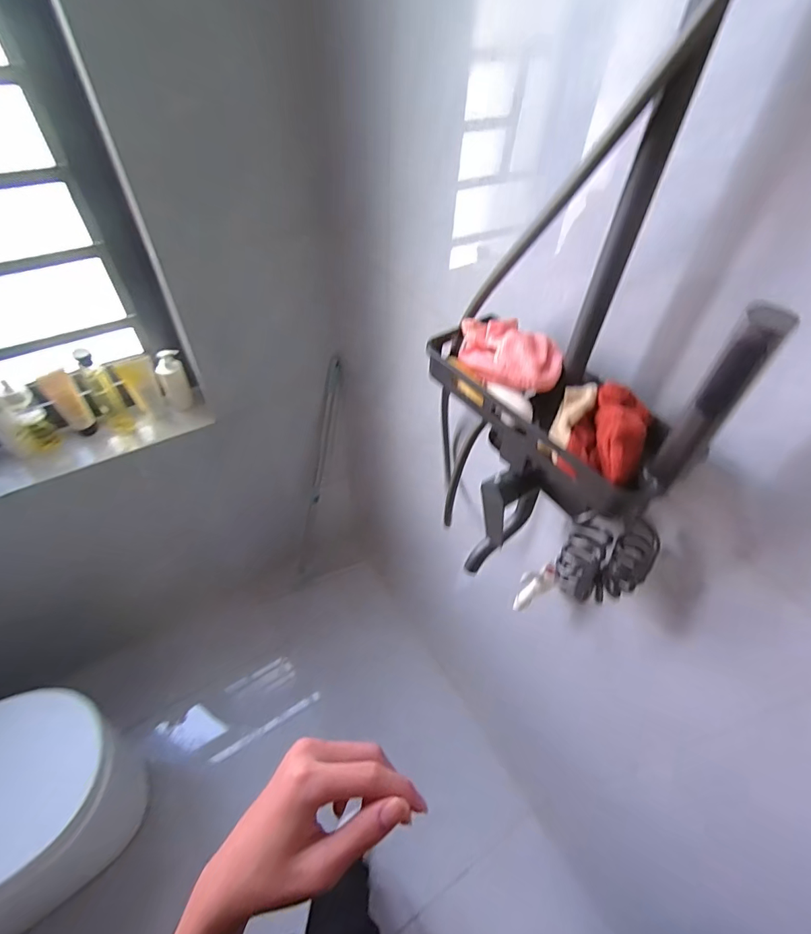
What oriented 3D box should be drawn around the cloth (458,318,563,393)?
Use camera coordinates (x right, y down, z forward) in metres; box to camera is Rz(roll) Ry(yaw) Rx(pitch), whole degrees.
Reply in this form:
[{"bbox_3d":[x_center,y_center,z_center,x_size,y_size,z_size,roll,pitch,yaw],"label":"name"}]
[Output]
[{"bbox_3d":[0.108,-0.127,0.487,0.067,0.044,0.134,-32,57,-27],"label":"cloth"}]

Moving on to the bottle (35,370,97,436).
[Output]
[{"bbox_3d":[-0.755,-0.140,1.020,0.060,0.167,0.031,-36,59,-29],"label":"bottle"}]

